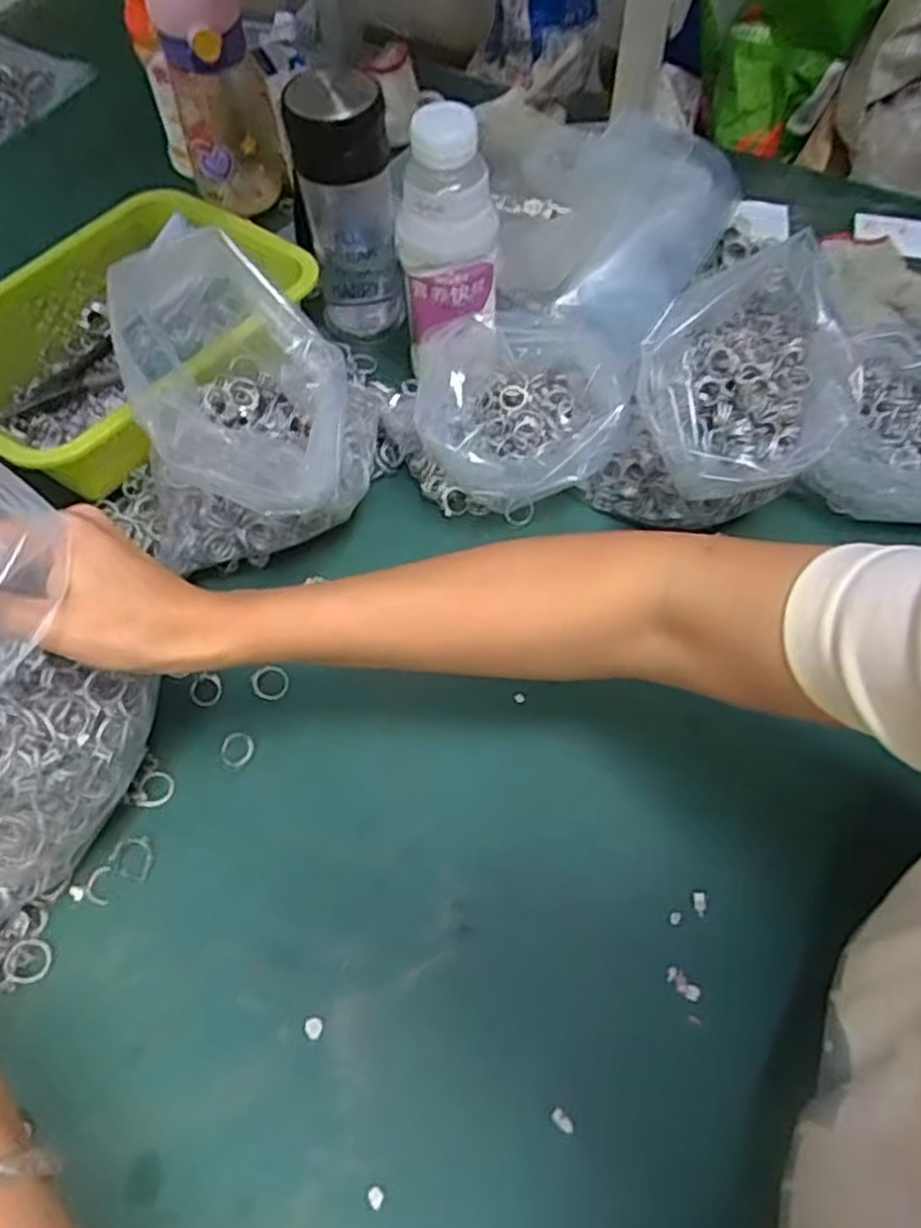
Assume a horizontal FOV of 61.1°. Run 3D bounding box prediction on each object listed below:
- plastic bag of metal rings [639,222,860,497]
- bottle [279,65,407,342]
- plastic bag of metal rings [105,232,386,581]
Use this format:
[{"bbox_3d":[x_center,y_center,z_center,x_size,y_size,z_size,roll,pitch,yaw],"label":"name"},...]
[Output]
[{"bbox_3d":[0.187,-0.150,0.489,0.150,0.071,0.124,-35,66,-18],"label":"plastic bag of metal rings"},{"bbox_3d":[-0.081,-0.294,0.587,0.071,0.191,0.057,-9,60,-5],"label":"bottle"},{"bbox_3d":[-0.131,-0.128,0.470,0.137,0.136,0.140,7,60,4],"label":"plastic bag of metal rings"}]

